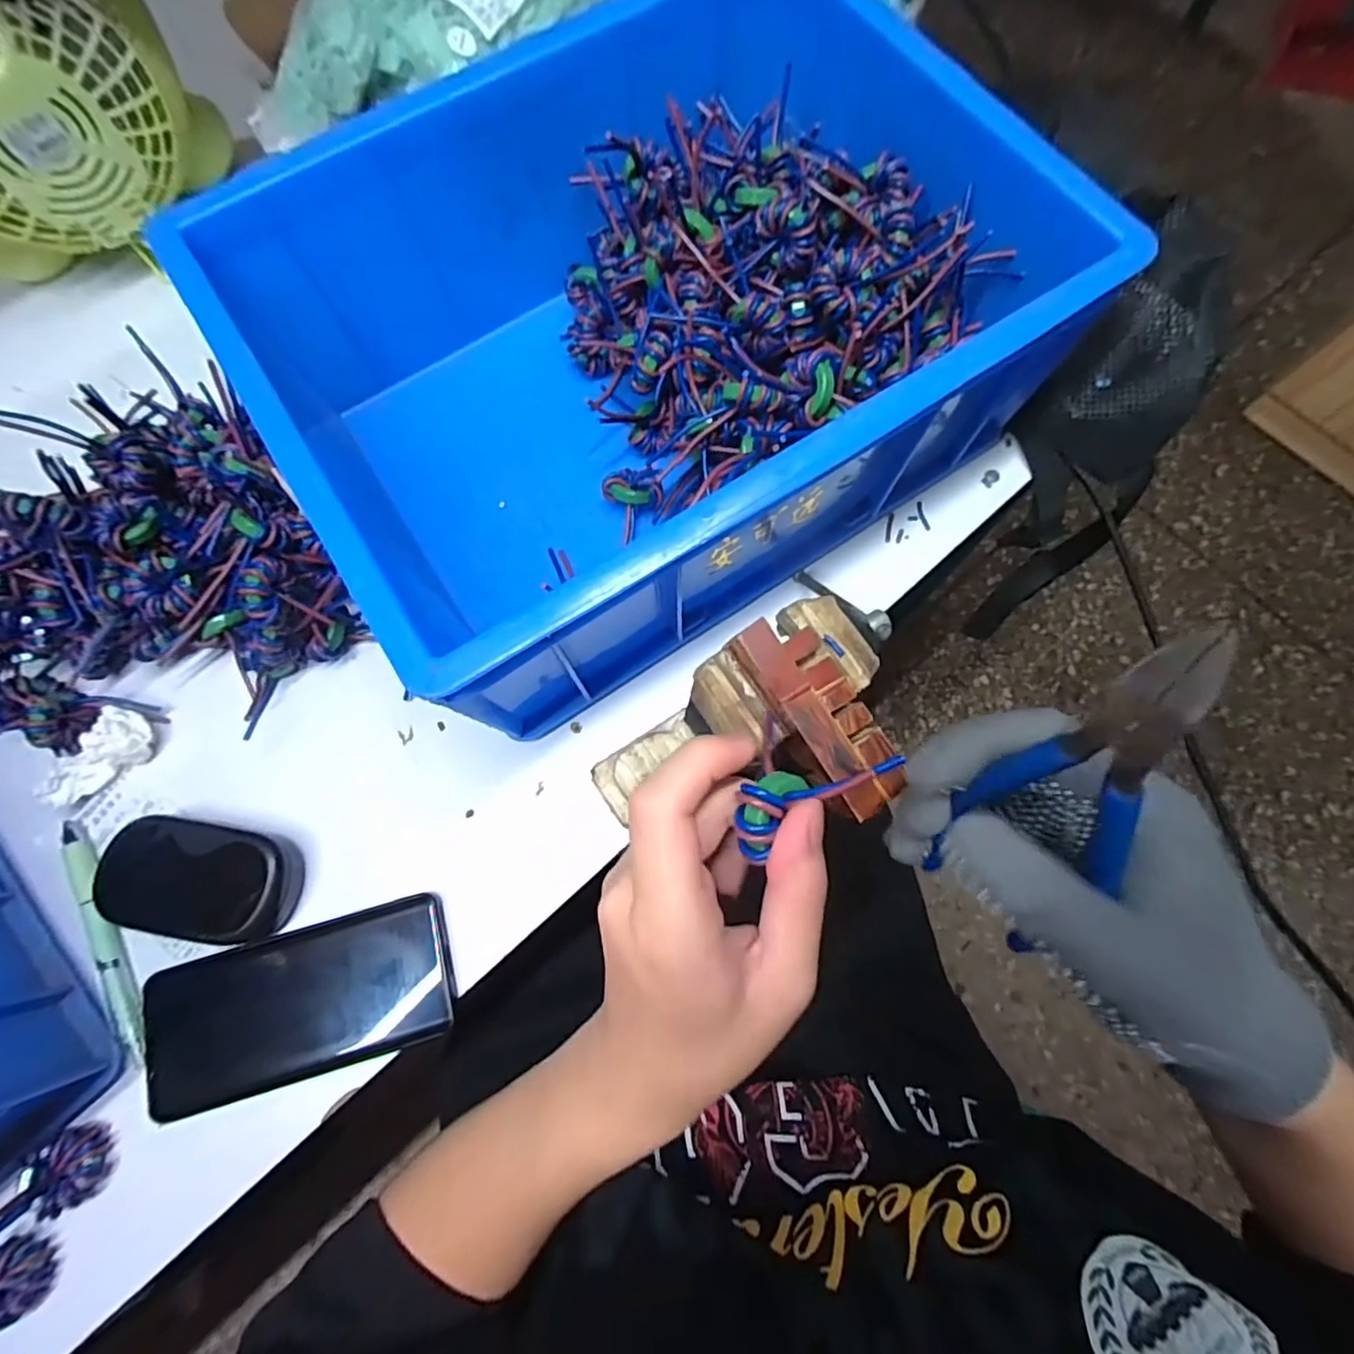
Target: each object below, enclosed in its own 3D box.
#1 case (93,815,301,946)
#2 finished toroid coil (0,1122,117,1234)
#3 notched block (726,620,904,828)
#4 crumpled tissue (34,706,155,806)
[{"bbox_3d":[-0.276,0.114,0.353,0.104,0.033,0.063,9,74,3],"label":"case"},{"bbox_3d":[-0.340,0.275,0.313,0.094,0.020,0.035,-37,77,-9],"label":"finished toroid coil"},{"bbox_3d":[0.065,0.016,0.281,0.034,0.019,0.096,-30,76,-8],"label":"notched block"},{"bbox_3d":[-0.352,0.053,0.376,0.035,0.025,0.063,29,76,8],"label":"crumpled tissue"}]

